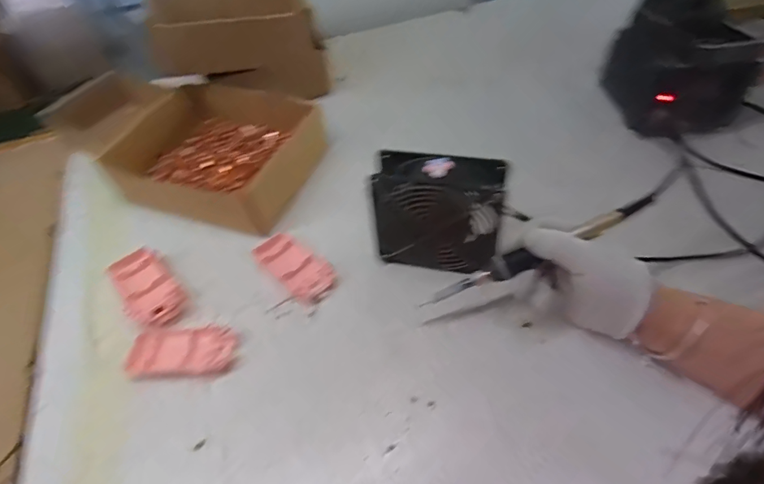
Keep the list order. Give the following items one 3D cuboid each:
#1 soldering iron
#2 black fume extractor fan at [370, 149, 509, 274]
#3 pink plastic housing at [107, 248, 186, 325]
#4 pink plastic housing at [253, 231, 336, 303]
[{"bbox_3d":[0.132,0.011,0.383,0.203,0.017,0.015,-26,50,8],"label":"soldering iron"},{"bbox_3d":[0.053,-0.024,0.427,0.112,0.123,0.044,9,52,13],"label":"black fume extractor fan"},{"bbox_3d":[-0.238,0.045,0.455,0.048,0.021,0.094,-35,56,-22],"label":"pink plastic housing"},{"bbox_3d":[-0.091,0.026,0.472,0.047,0.021,0.097,-39,57,-24],"label":"pink plastic housing"}]

